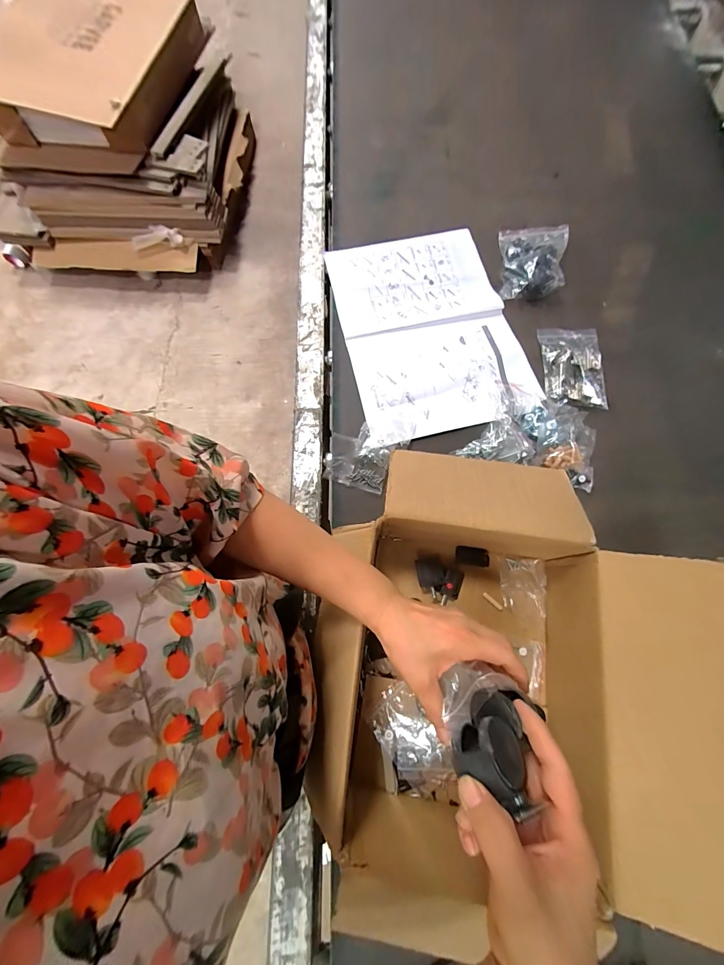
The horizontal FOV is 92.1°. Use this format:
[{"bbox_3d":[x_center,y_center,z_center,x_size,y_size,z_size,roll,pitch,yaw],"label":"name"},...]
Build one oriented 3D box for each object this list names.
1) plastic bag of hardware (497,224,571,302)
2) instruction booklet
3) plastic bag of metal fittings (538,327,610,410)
[{"bbox_3d":[0.309,-0.404,0.630,0.115,0.040,0.168,10,72,1],"label":"plastic bag of hardware"},{"bbox_3d":[0.111,-0.275,0.607,0.284,0.013,0.400,-13,72,-5],"label":"instruction booklet"},{"bbox_3d":[0.350,-0.192,0.578,0.095,0.020,0.141,2,72,-1],"label":"plastic bag of metal fittings"}]

